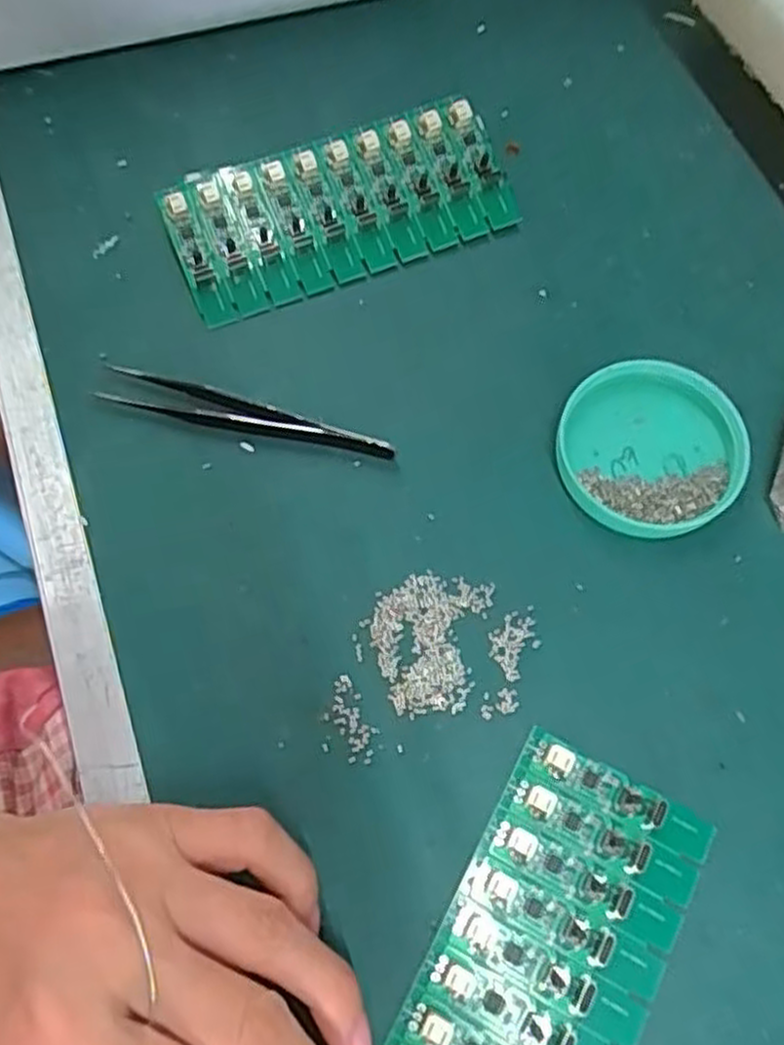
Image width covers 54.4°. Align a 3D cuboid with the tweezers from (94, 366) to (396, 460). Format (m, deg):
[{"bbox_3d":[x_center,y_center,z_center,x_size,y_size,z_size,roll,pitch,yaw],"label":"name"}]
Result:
[{"bbox_3d":[-0.054,-0.041,0.289,0.112,0.012,0.014,14,69,6],"label":"tweezers"}]

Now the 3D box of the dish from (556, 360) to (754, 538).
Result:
[{"bbox_3d":[0.095,-0.027,0.281,0.064,0.017,0.065,0,69,0],"label":"dish"}]

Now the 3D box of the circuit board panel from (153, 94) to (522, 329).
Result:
[{"bbox_3d":[-0.021,-0.130,0.317,0.138,0.005,0.059,-20,89,-7],"label":"circuit board panel"}]

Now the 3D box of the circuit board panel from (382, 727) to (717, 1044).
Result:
[{"bbox_3d":[0.041,0.138,0.221,0.062,0.007,0.137,26,70,11],"label":"circuit board panel"}]

